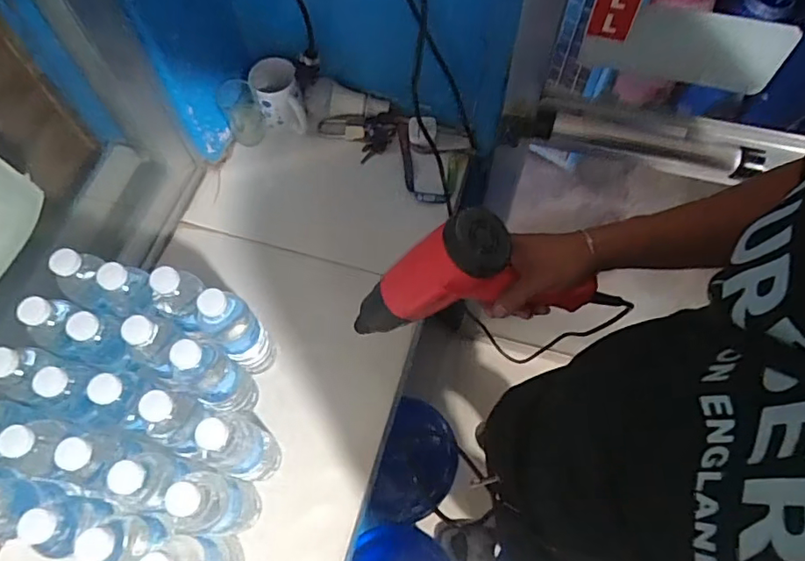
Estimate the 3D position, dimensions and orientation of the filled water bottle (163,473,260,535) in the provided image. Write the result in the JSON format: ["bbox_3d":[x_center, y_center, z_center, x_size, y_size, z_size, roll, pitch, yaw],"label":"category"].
[{"bbox_3d":[-0.203,0.253,0.620,0.051,0.211,0.057,9,65,5],"label":"filled water bottle"}]

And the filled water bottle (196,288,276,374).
[{"bbox_3d":[-0.213,0.065,0.713,0.061,0.219,0.057,0,64,1],"label":"filled water bottle"}]

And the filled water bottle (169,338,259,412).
[{"bbox_3d":[-0.224,0.128,0.686,0.054,0.214,0.057,0,64,1],"label":"filled water bottle"}]

